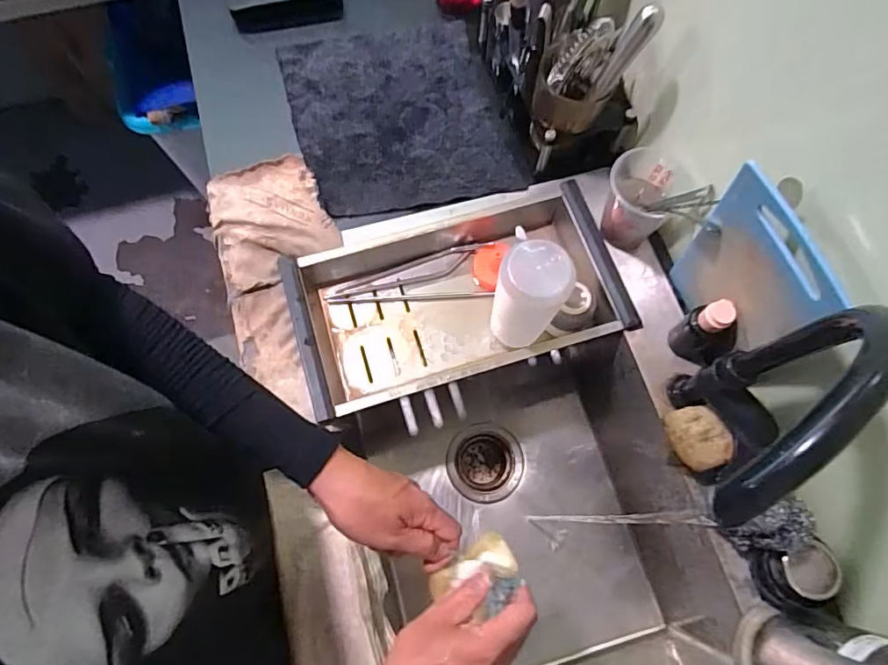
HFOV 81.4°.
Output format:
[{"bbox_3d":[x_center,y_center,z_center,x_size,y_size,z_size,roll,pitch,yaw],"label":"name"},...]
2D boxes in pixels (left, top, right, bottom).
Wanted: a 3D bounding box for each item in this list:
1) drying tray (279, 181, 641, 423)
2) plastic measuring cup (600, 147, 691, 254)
[{"bbox_3d":[0.013,-0.039,0.624,0.370,0.067,0.197,-16,71,-6],"label":"drying tray"},{"bbox_3d":[0.221,-0.154,0.598,0.075,0.096,0.094,34,73,11],"label":"plastic measuring cup"}]

